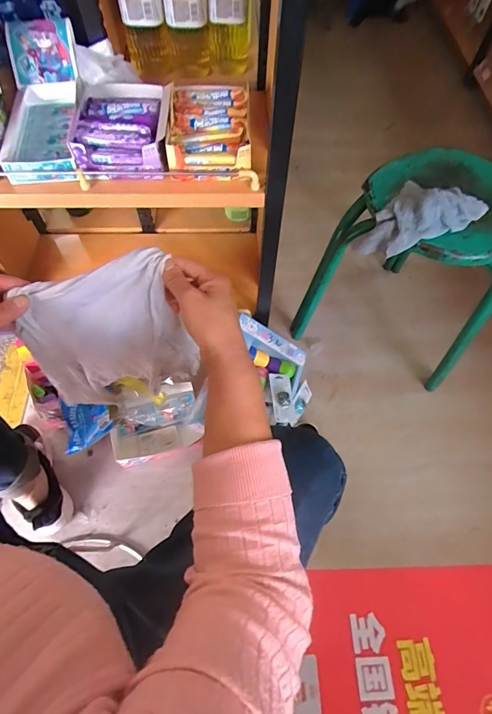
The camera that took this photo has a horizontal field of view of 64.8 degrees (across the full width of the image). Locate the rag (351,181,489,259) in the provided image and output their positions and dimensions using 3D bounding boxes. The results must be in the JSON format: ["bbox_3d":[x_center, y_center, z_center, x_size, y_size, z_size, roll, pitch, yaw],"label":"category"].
[{"bbox_3d":[0.282,-0.236,0.645,0.204,0.058,0.110,-20,63,9],"label":"rag"}]

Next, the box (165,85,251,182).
[{"bbox_3d":[-0.059,-0.371,0.629,0.122,0.057,0.176,-1,62,-2],"label":"box"}]

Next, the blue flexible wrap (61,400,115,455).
[{"bbox_3d":[-0.319,0.133,0.780,0.100,0.042,0.092,-13,63,-9],"label":"blue flexible wrap"}]

